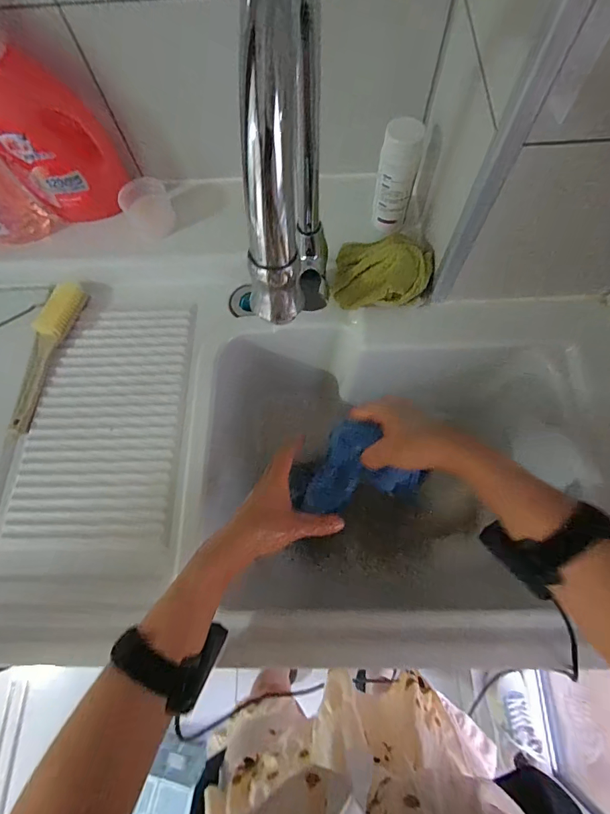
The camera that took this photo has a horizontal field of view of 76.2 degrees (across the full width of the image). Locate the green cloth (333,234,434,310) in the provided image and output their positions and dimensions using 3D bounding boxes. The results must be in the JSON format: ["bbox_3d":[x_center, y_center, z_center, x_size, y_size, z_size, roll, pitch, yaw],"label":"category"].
[{"bbox_3d":[0.098,-0.167,0.502,0.122,0.071,0.084,13,72,7],"label":"green cloth"}]

